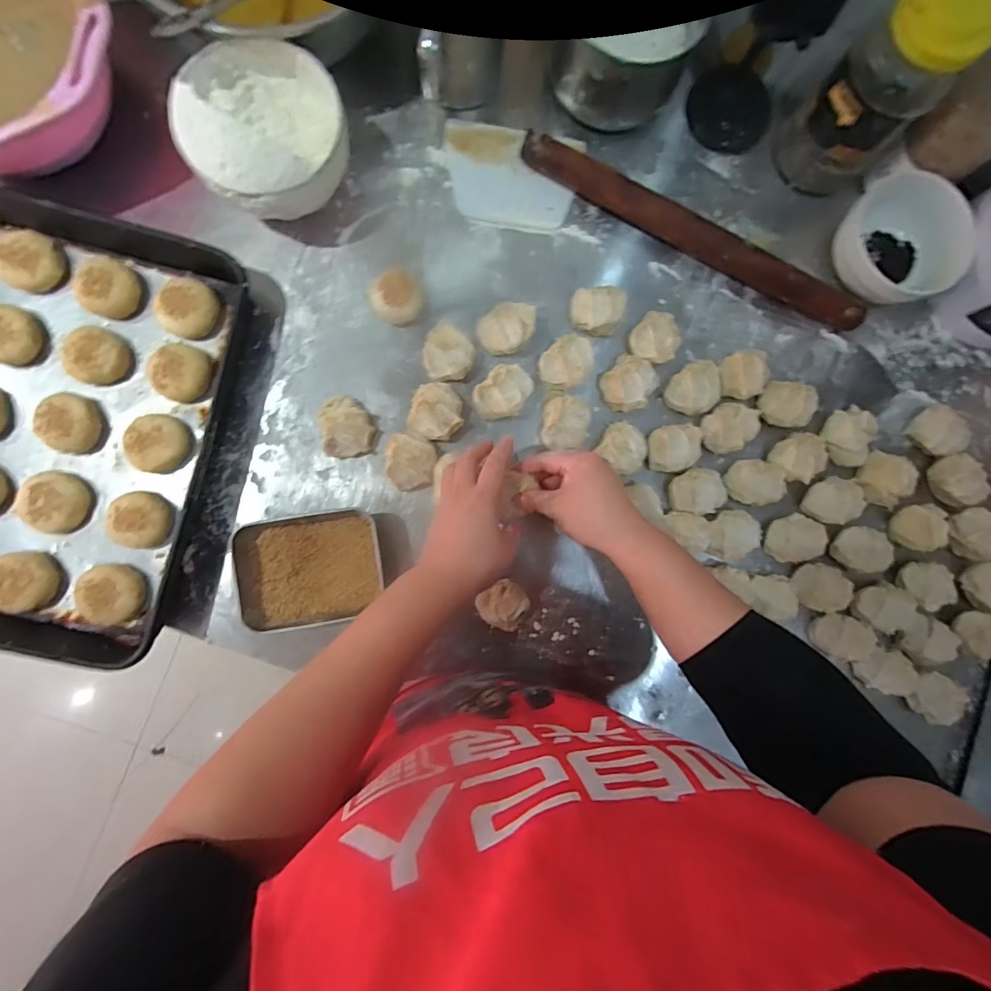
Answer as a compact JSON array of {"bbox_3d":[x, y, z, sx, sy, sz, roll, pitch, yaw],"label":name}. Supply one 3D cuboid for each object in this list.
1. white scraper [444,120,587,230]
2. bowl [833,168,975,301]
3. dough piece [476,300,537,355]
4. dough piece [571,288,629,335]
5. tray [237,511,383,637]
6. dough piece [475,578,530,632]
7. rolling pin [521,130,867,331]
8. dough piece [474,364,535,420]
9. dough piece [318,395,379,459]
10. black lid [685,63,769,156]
[{"bbox_3d":[0.022,-0.354,0.520,0.143,0.005,0.116,-4,89,-5],"label":"white scraper"},{"bbox_3d":[0.440,-0.278,0.523,0.112,0.067,0.132,-23,90,-5],"label":"bowl"},{"bbox_3d":[0.012,-0.173,0.492,0.045,0.037,0.063,43,85,-2],"label":"dough piece"},{"bbox_3d":[0.111,-0.198,0.507,0.060,0.034,0.054,-1,88,-5],"label":"dough piece"},{"bbox_3d":[-0.183,0.074,0.472,0.131,0.030,0.106,-7,88,-5],"label":"tray"},{"bbox_3d":[0.010,0.114,0.487,0.048,0.037,0.045,0,88,-5],"label":"dough piece"},{"bbox_3d":[0.220,-0.283,0.517,0.416,0.037,0.042,22,86,-3],"label":"rolling pin"},{"bbox_3d":[0.008,-0.105,0.494,0.046,0.037,0.062,42,85,-2],"label":"dough piece"},{"bbox_3d":[-0.151,-0.071,0.481,0.056,0.035,0.063,-7,88,-5],"label":"dough piece"},{"bbox_3d":[0.264,-0.433,0.532,0.090,0.011,0.084,10,109,3],"label":"black lid"}]

